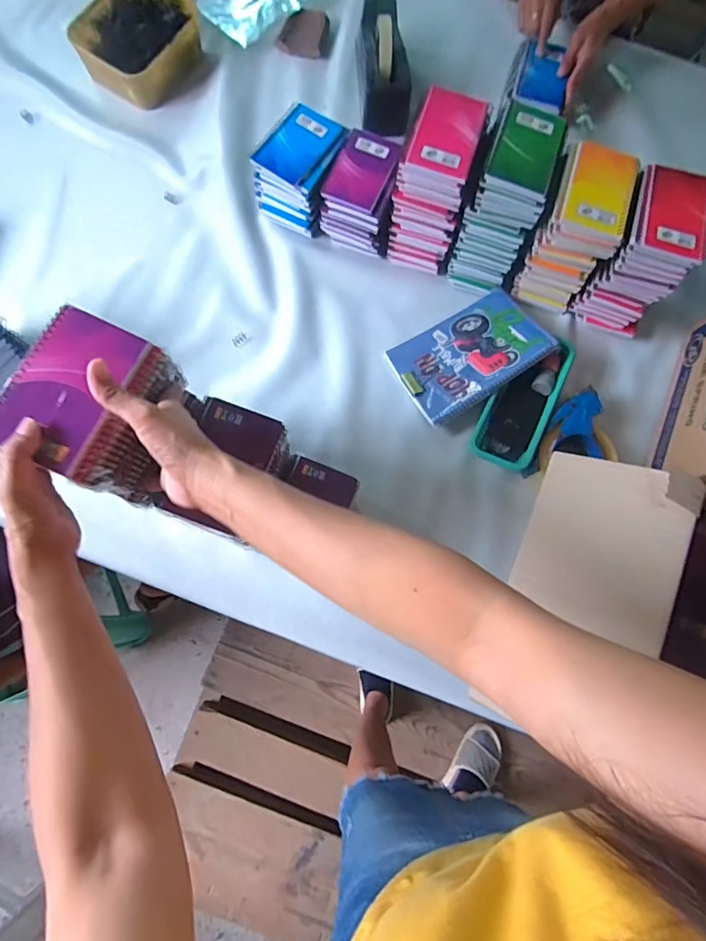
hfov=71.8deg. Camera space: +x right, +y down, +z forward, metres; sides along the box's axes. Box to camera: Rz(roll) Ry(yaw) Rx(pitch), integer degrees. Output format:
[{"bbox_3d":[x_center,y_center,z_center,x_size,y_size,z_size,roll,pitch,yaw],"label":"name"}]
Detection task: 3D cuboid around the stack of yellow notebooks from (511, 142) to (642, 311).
[{"bbox_3d":[0.316,-0.345,0.719,0.099,0.189,0.131,17,76,3],"label":"stack of yellow notebooks"}]

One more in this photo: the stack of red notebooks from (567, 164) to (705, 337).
[{"bbox_3d":[0.417,-0.308,0.717,0.106,0.198,0.127,23,77,5],"label":"stack of red notebooks"}]

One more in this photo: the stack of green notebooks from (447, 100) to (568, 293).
[{"bbox_3d":[0.226,-0.389,0.726,0.099,0.202,0.149,23,76,5],"label":"stack of green notebooks"}]

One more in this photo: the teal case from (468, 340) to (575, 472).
[{"bbox_3d":[0.253,-0.102,0.738,0.089,0.046,0.214,26,77,5],"label":"teal case"}]

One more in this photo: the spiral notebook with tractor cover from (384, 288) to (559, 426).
[{"bbox_3d":[0.179,-0.182,0.753,0.216,0.018,0.151,-30,62,3],"label":"spiral notebook with tractor cover"}]

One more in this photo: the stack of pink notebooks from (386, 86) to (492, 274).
[{"bbox_3d":[0.122,-0.416,0.727,0.100,0.211,0.130,18,76,3],"label":"stack of pink notebooks"}]

